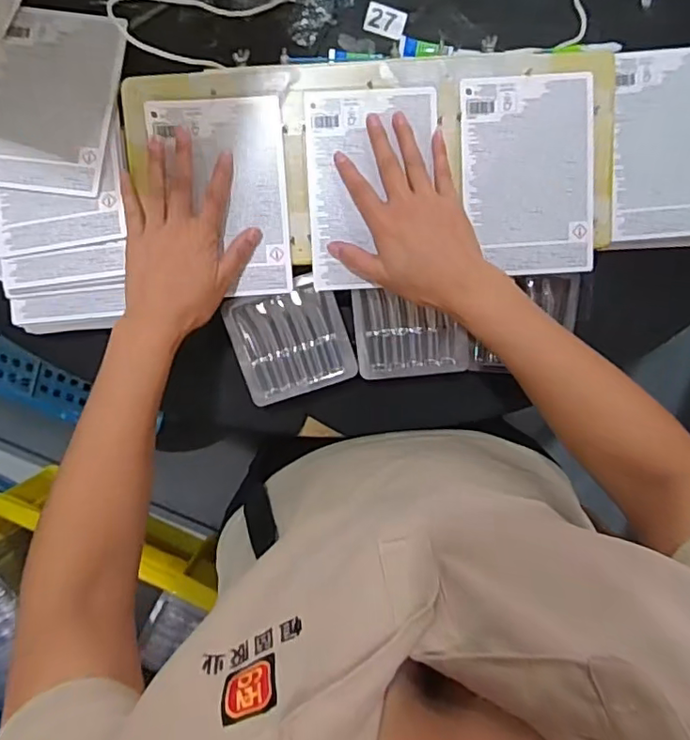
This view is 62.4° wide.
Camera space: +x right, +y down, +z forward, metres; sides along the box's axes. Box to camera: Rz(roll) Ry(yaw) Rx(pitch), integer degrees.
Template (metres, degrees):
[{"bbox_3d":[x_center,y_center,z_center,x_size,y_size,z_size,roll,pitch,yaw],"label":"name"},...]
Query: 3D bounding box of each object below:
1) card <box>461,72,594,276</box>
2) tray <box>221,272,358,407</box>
[{"bbox_3d":[0.162,-0.171,0.503,0.113,0.005,0.168,-4,98,0],"label":"card"},{"bbox_3d":[-0.050,-0.027,0.533,0.103,0.015,0.104,-18,98,2],"label":"tray"}]

